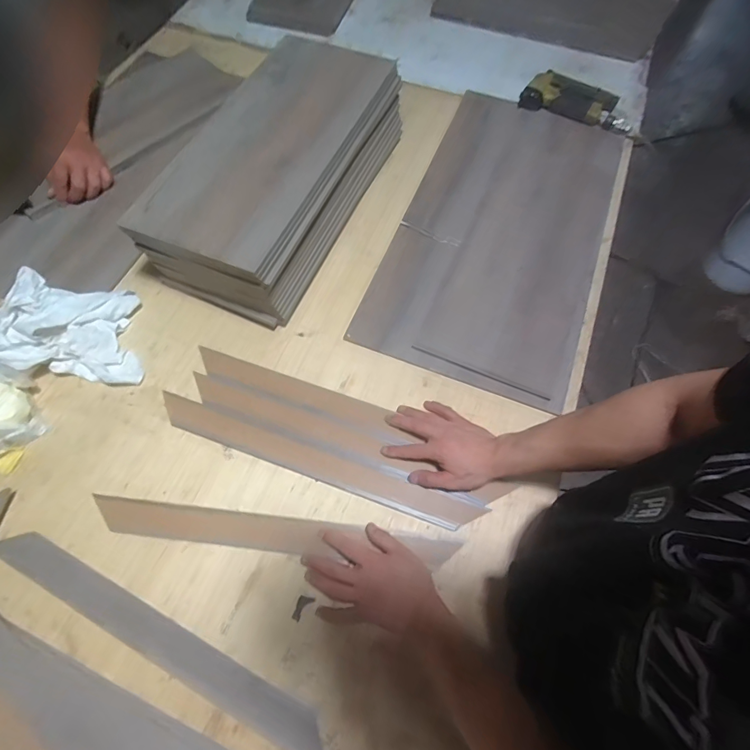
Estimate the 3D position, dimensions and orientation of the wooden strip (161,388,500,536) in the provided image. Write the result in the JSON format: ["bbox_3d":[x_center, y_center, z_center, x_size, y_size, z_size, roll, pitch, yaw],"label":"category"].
[{"bbox_3d":[-0.092,0.125,0.611,0.487,0.009,0.044,19,75,8],"label":"wooden strip"}]

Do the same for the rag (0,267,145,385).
[{"bbox_3d":[-0.500,-0.083,0.678,0.245,0.076,0.188,0,64,-1],"label":"rag"}]

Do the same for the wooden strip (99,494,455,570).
[{"bbox_3d":[-0.140,0.219,0.575,0.495,0.014,0.046,6,69,4],"label":"wooden strip"}]

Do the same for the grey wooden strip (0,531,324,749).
[{"bbox_3d":[-0.276,0.325,0.524,0.481,0.006,0.048,25,60,10],"label":"grey wooden strip"}]

